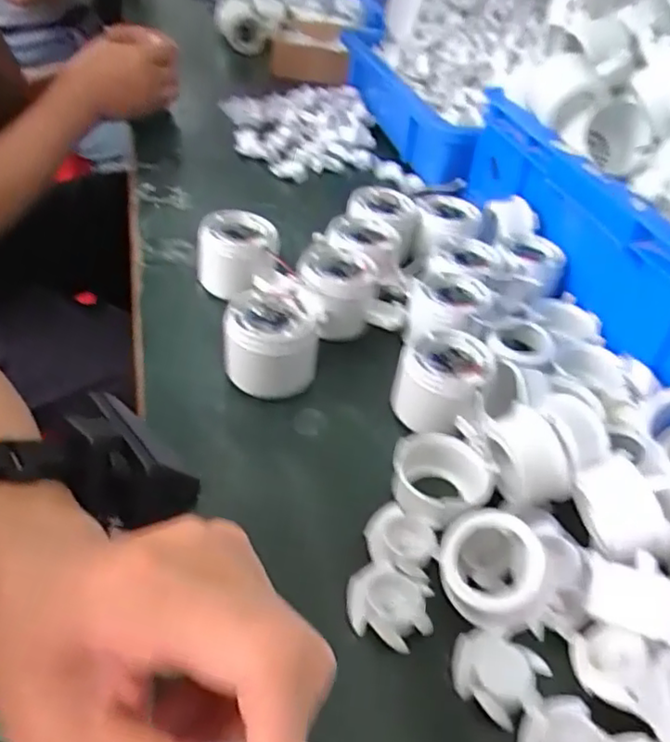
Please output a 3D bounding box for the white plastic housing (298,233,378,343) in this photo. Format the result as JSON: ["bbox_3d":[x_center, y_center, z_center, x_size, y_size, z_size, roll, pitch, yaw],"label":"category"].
[{"bbox_3d":[0.001,-0.059,0.488,0.059,0.045,0.070,1,41,-8],"label":"white plastic housing"}]

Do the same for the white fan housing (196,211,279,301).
[{"bbox_3d":[-0.077,-0.088,0.509,0.060,0.053,0.062,-2,41,-12],"label":"white fan housing"}]

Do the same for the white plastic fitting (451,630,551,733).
[{"bbox_3d":[0.074,0.139,0.299,0.039,0.010,0.035,29,45,23],"label":"white plastic fitting"}]

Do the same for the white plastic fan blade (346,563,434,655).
[{"bbox_3d":[0.027,0.114,0.315,0.041,0.015,0.034,19,42,13],"label":"white plastic fan blade"}]

